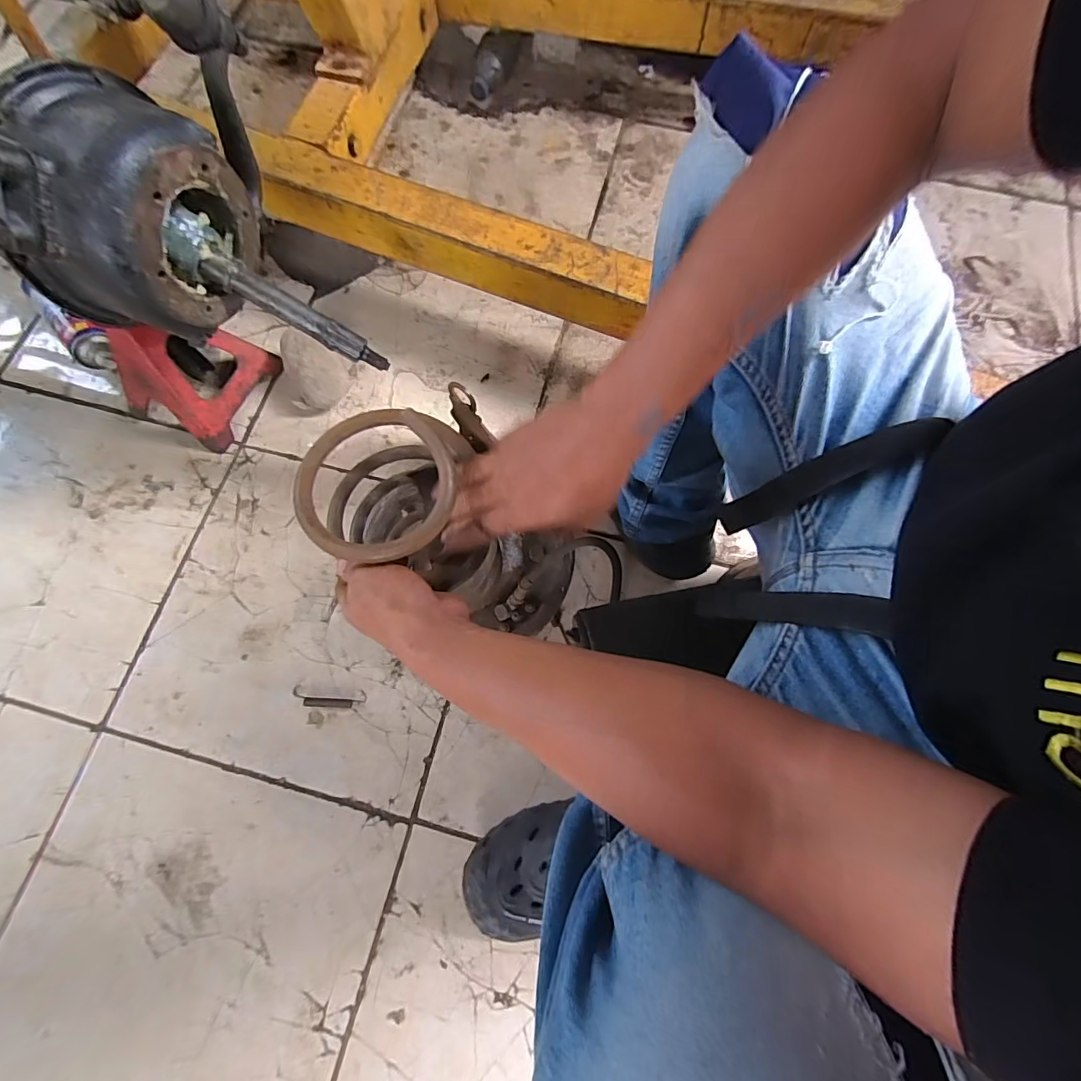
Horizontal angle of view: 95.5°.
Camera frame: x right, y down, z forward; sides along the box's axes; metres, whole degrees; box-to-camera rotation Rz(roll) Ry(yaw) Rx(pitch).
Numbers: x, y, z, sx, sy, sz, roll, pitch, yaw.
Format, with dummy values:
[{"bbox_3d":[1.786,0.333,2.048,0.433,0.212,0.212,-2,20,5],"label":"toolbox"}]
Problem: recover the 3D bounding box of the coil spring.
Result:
[{"bbox_3d":[-0.122,-0.005,0.478,0.117,0.290,0.118,2,72,-1],"label":"coil spring"}]

